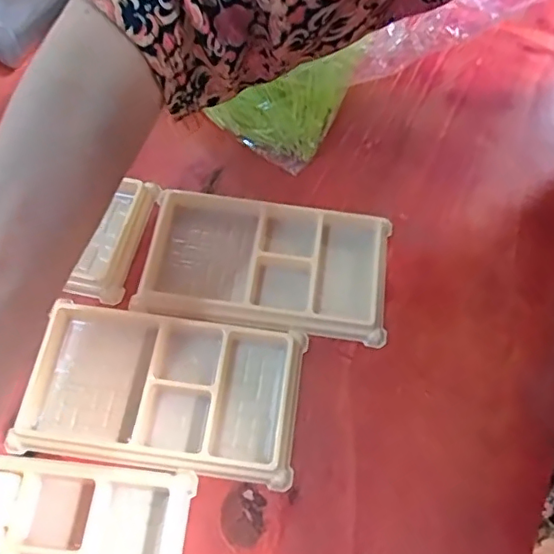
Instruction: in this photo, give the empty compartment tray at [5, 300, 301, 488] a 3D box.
[{"bbox_3d":[-0.058,0.055,0.285,0.135,0.010,0.076,8,63,2],"label":"empty compartment tray"}]

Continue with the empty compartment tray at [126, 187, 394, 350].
[{"bbox_3d":[-0.005,-0.008,0.318,0.135,0.011,0.074,8,63,2],"label":"empty compartment tray"}]

